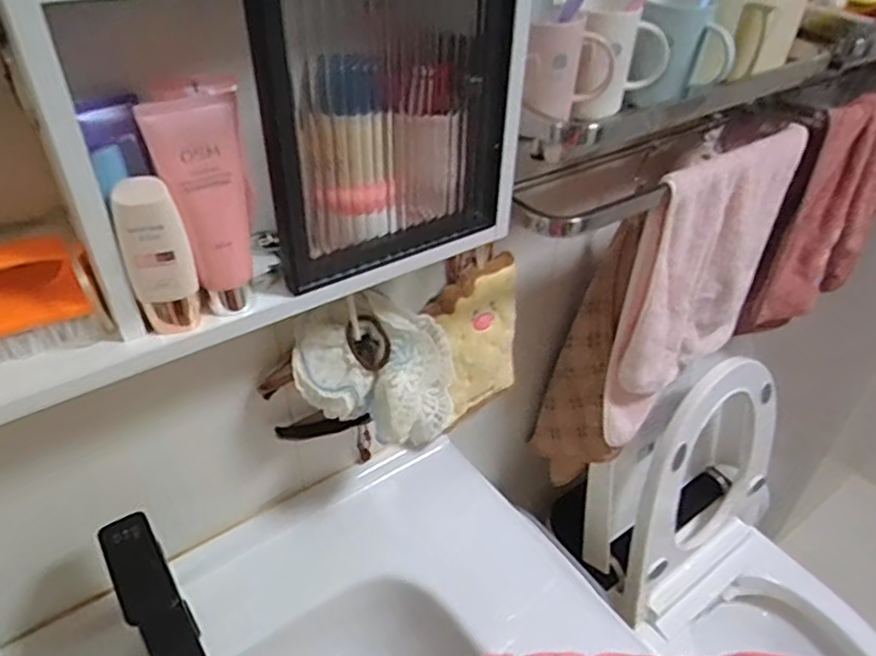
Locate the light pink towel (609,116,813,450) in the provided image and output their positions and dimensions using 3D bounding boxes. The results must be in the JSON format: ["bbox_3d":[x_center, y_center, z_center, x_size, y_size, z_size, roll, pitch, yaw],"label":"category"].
[{"bbox_3d":[0.347,-0.057,0.852,0.286,0.383,0.056,-29,47,-33],"label":"light pink towel"}]

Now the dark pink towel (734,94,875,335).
[{"bbox_3d":[0.604,-0.165,0.975,0.342,0.362,0.065,-29,47,-33],"label":"dark pink towel"}]

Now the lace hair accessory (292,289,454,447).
[{"bbox_3d":[-0.058,0.035,0.654,0.146,0.113,0.120,9,39,9],"label":"lace hair accessory"}]

